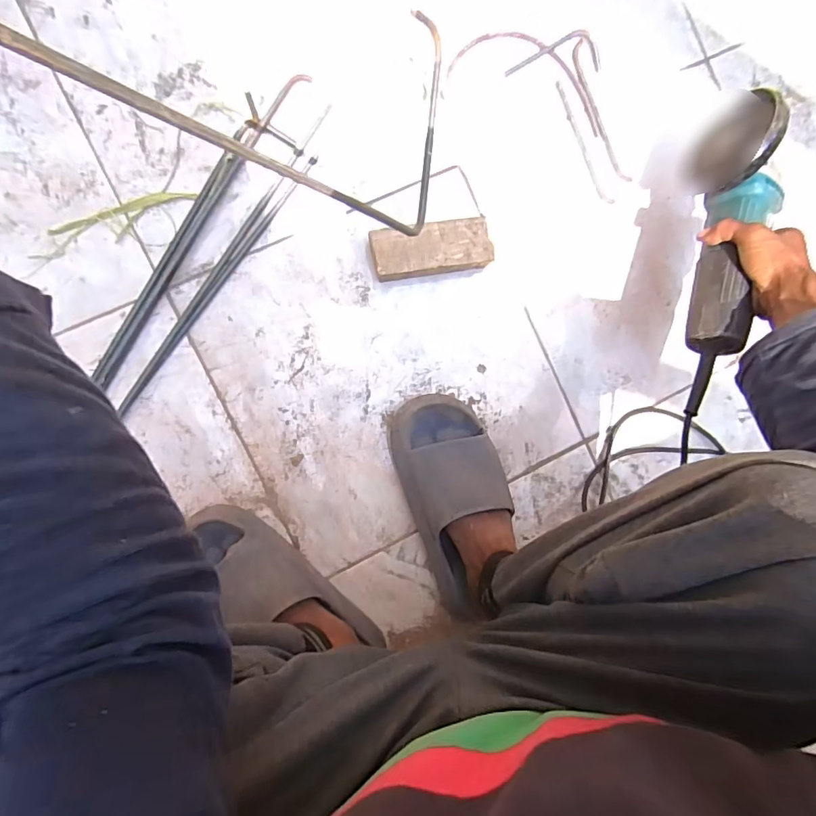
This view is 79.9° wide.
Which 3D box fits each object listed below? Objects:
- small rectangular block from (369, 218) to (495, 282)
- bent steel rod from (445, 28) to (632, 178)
[{"bbox_3d":[0.028,-0.194,0.603,0.144,0.040,0.060,-10,92,-8],"label":"small rectangular block"},{"bbox_3d":[0.196,-0.414,0.640,0.275,0.011,0.111,25,87,-8],"label":"bent steel rod"}]

